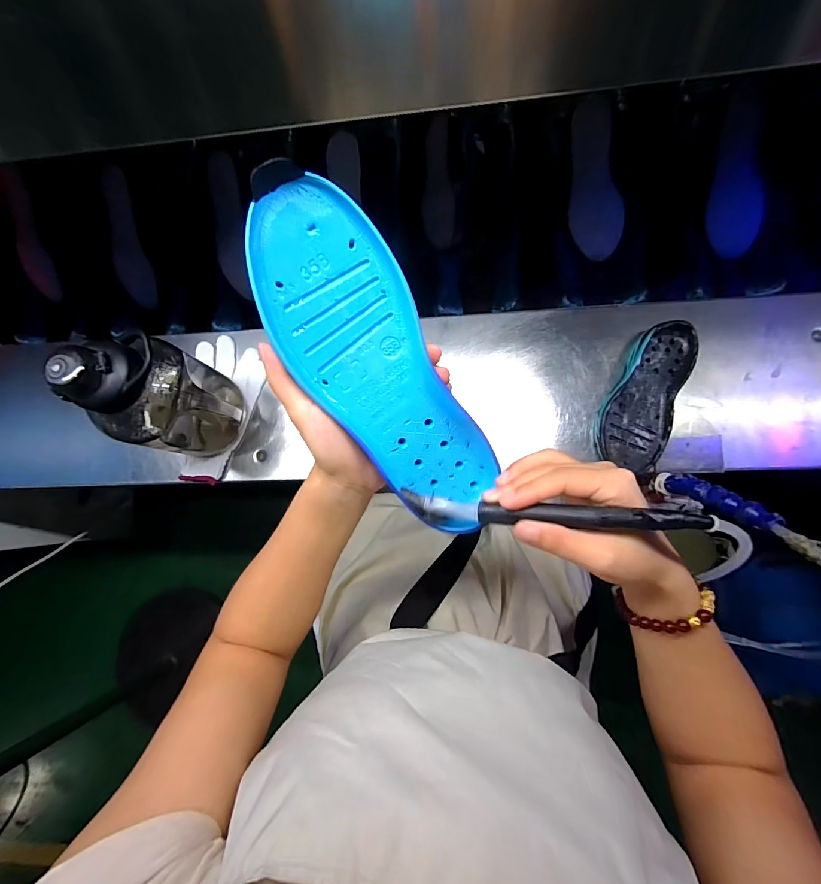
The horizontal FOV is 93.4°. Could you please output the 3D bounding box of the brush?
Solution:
[{"bbox_3d":[0.082,0.044,0.237,0.174,0.016,0.018,0,85,19],"label":"brush"}]

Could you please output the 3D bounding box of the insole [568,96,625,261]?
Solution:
[{"bbox_3d":[0.276,-0.392,0.583,0.070,0.007,0.214,-7,102,15],"label":"insole"}]

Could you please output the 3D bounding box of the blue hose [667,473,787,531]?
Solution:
[{"bbox_3d":[0.335,0.062,0.429,0.024,0.132,0.020,-30,104,2],"label":"blue hose"}]

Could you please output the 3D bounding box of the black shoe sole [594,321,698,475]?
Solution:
[{"bbox_3d":[0.306,-0.061,0.511,0.087,0.032,0.191,16,87,6],"label":"black shoe sole"}]

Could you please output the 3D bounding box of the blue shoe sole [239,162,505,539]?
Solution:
[{"bbox_3d":[-0.018,-0.040,0.249,0.083,0.024,0.226,-33,109,1],"label":"blue shoe sole"}]

